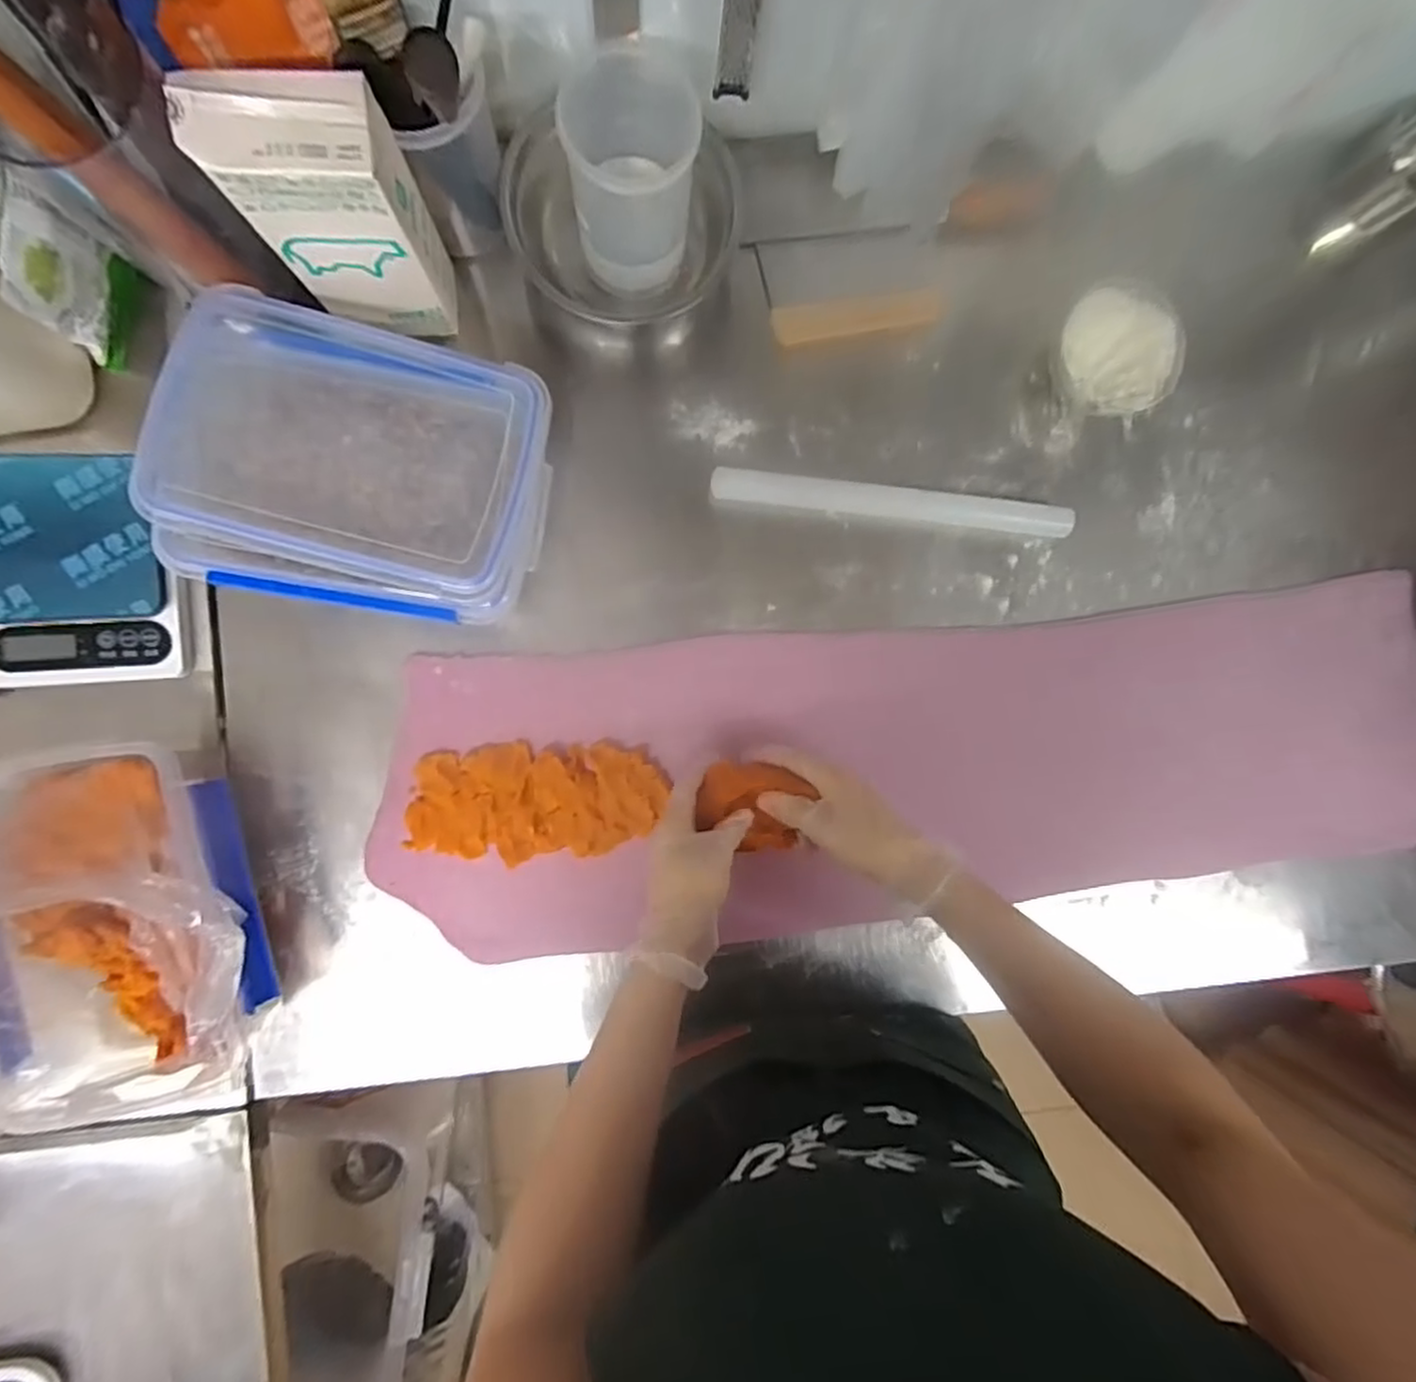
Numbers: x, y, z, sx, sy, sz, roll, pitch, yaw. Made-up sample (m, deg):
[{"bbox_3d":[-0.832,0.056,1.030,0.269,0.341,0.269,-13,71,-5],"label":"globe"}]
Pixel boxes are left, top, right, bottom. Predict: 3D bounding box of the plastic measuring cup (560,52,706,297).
[{"bbox_3d":[-0.062,-0.418,0.552,0.101,0.120,0.116,0,90,-6],"label":"plastic measuring cup"}]

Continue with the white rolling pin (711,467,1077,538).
[{"bbox_3d":[0.164,-0.170,0.602,0.315,0.029,0.031,6,89,-6],"label":"white rolling pin"}]

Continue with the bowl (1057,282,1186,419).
[{"bbox_3d":[0.353,-0.294,0.603,0.100,0.053,0.105,0,90,-6],"label":"bowl"}]

